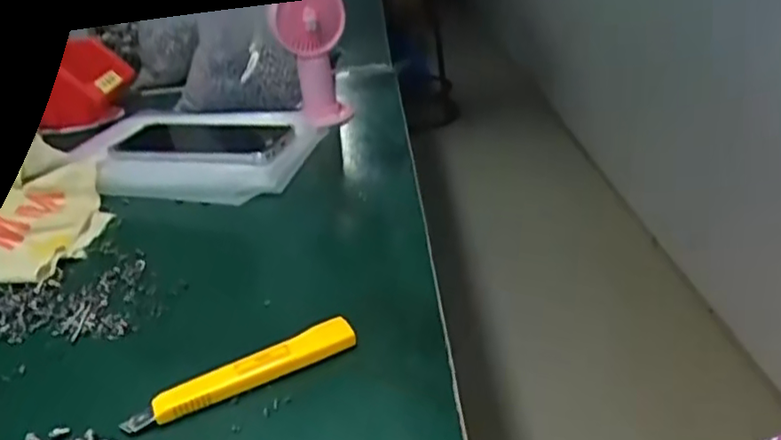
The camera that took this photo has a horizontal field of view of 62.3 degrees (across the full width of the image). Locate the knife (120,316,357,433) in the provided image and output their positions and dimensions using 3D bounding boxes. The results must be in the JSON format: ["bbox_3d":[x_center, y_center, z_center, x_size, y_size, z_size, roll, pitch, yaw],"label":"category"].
[{"bbox_3d":[-0.081,0.085,0.358,0.126,0.016,0.016,-18,32,-21],"label":"knife"}]

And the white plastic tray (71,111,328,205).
[{"bbox_3d":[-0.180,-0.078,0.653,0.231,0.024,0.207,6,31,19],"label":"white plastic tray"}]

